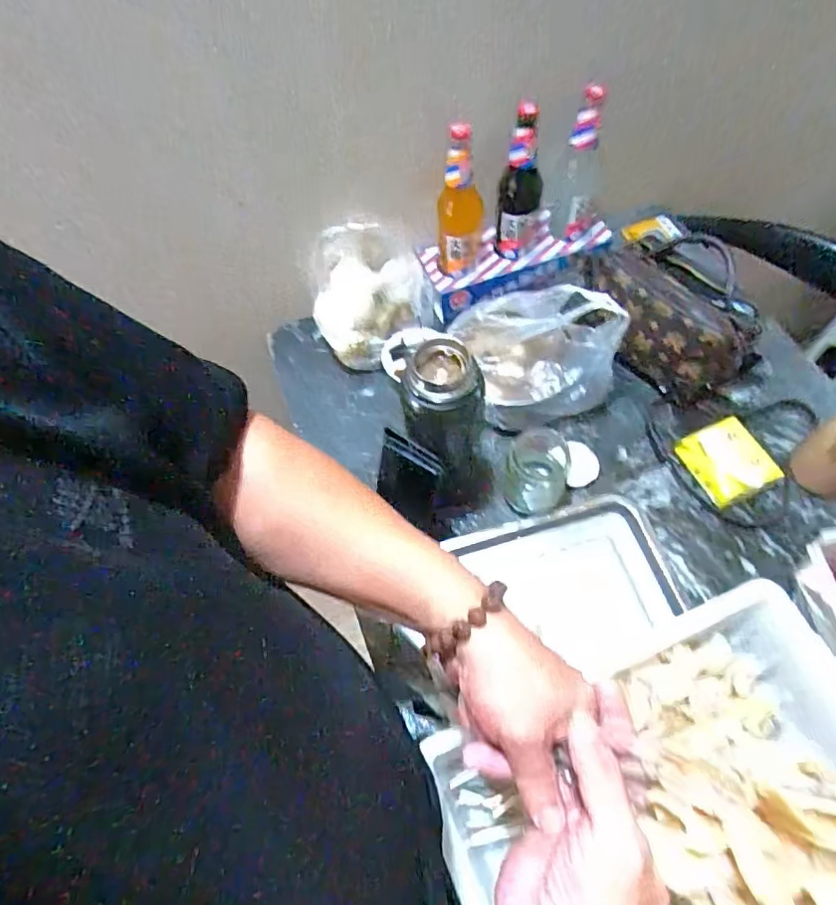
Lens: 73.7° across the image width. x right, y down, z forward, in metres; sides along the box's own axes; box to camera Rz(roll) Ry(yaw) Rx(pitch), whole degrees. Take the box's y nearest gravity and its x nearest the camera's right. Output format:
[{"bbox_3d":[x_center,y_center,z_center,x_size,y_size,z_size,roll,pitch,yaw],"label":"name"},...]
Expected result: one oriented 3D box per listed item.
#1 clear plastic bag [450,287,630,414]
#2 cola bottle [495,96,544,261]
[{"bbox_3d":[0.153,-0.132,0.725,0.210,0.154,0.103,5,63,7],"label":"clear plastic bag"},{"bbox_3d":[0.145,-0.379,0.792,0.062,0.211,0.057,11,63,9],"label":"cola bottle"}]

